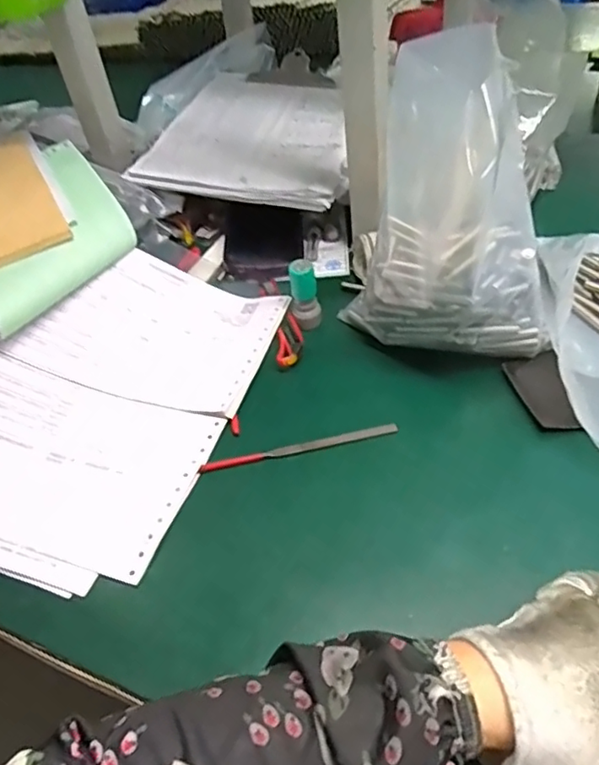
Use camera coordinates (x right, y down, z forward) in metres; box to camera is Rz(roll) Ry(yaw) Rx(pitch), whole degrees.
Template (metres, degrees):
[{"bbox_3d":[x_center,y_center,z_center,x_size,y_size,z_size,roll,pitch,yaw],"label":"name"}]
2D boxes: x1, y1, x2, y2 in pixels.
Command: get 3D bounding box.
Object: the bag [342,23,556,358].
[{"bbox_3d":[0.101,-0.106,0.408,0.145,0.206,0.073,7,47,14],"label":"bag"}]

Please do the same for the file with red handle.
[{"bbox_3d":[0.000,0.047,0.431,0.142,0.007,0.009,-12,46,-4],"label":"file with red handle"}]

